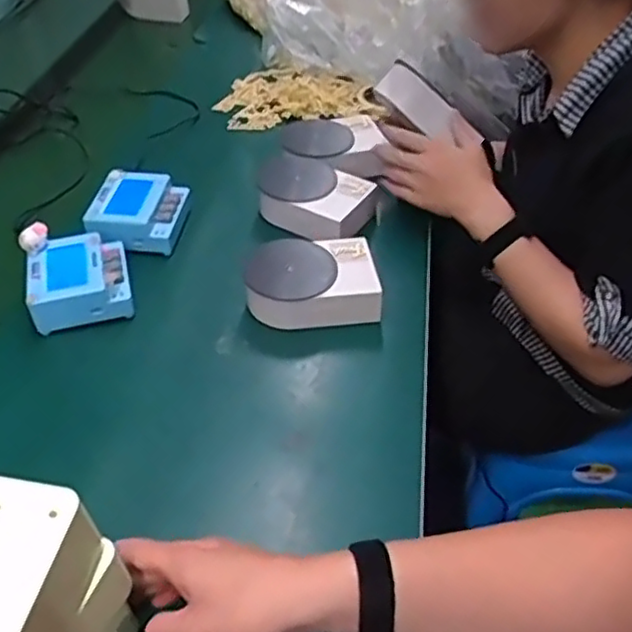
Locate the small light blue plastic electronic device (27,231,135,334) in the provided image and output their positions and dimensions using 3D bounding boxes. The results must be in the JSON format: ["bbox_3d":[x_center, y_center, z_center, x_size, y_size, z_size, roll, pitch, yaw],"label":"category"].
[{"bbox_3d":[-0.252,-0.037,0.724,0.098,0.062,0.107,-14,45,-12],"label":"small light blue plastic electronic device"}]

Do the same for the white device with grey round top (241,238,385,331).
[{"bbox_3d":[-0.005,-0.038,0.720,0.135,0.049,0.093,-6,44,-4],"label":"white device with grey round top"}]

